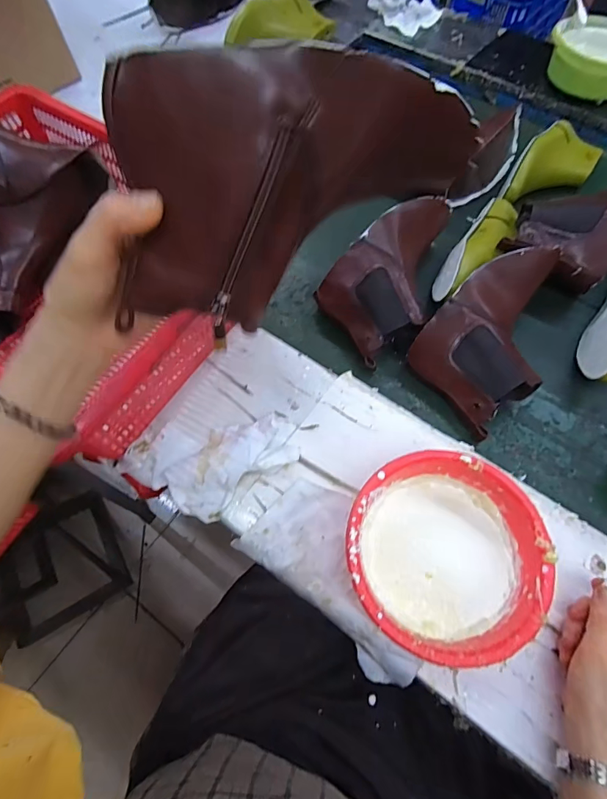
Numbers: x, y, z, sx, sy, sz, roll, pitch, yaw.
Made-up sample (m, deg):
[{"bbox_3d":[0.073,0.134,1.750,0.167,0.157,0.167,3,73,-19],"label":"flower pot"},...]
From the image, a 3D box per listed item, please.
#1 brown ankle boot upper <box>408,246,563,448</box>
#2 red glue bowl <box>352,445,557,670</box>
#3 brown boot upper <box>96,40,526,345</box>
[{"bbox_3d":[0.268,-0.089,0.564,0.229,0.081,0.154,-39,72,-13],"label":"brown ankle boot upper"},{"bbox_3d":[0.141,0.156,0.436,0.185,0.076,0.182,-1,68,2],"label":"red glue bowl"},{"bbox_3d":[0.007,-0.156,0.258,0.274,0.115,0.097,-35,71,-11],"label":"brown boot upper"}]

